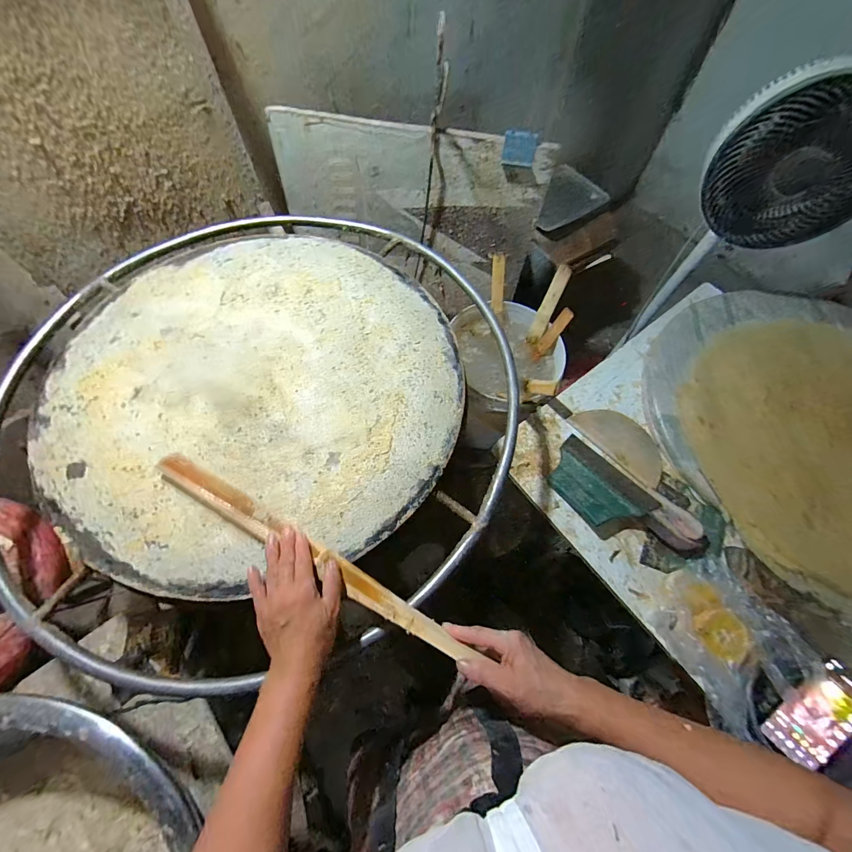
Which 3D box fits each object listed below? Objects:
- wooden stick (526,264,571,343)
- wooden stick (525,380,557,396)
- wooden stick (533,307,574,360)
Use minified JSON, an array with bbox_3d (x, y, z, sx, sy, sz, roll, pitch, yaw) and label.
[{"bbox_3d":[0.290,-0.283,0.883,0.033,0.181,0.015,25,32,10],"label":"wooden stick"},{"bbox_3d":[0.259,-0.089,0.842,0.075,0.015,0.028,15,61,39],"label":"wooden stick"},{"bbox_3d":[0.301,-0.217,0.889,0.030,0.132,0.012,43,33,16],"label":"wooden stick"}]

